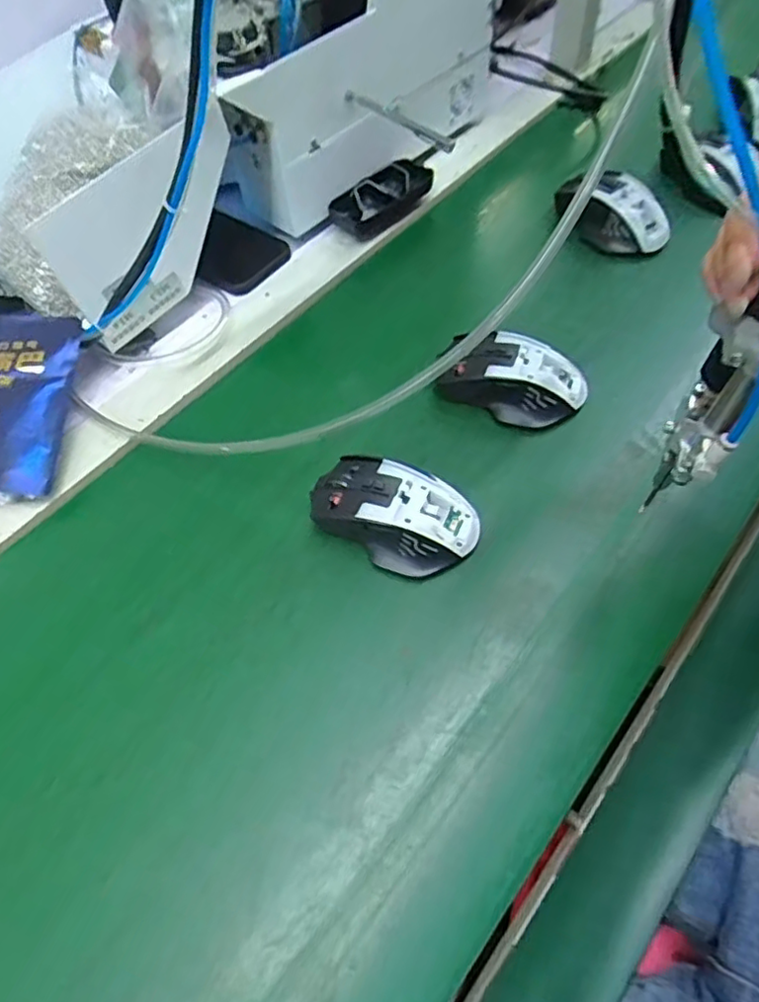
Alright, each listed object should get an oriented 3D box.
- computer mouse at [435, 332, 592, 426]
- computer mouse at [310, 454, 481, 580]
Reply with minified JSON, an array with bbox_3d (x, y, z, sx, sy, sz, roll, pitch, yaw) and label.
[{"bbox_3d":[0.106,-0.097,0.499,0.111,0.043,0.062,14,59,10],"label":"computer mouse"},{"bbox_3d":[0.010,0.008,0.438,0.114,0.039,0.067,22,61,15],"label":"computer mouse"}]

